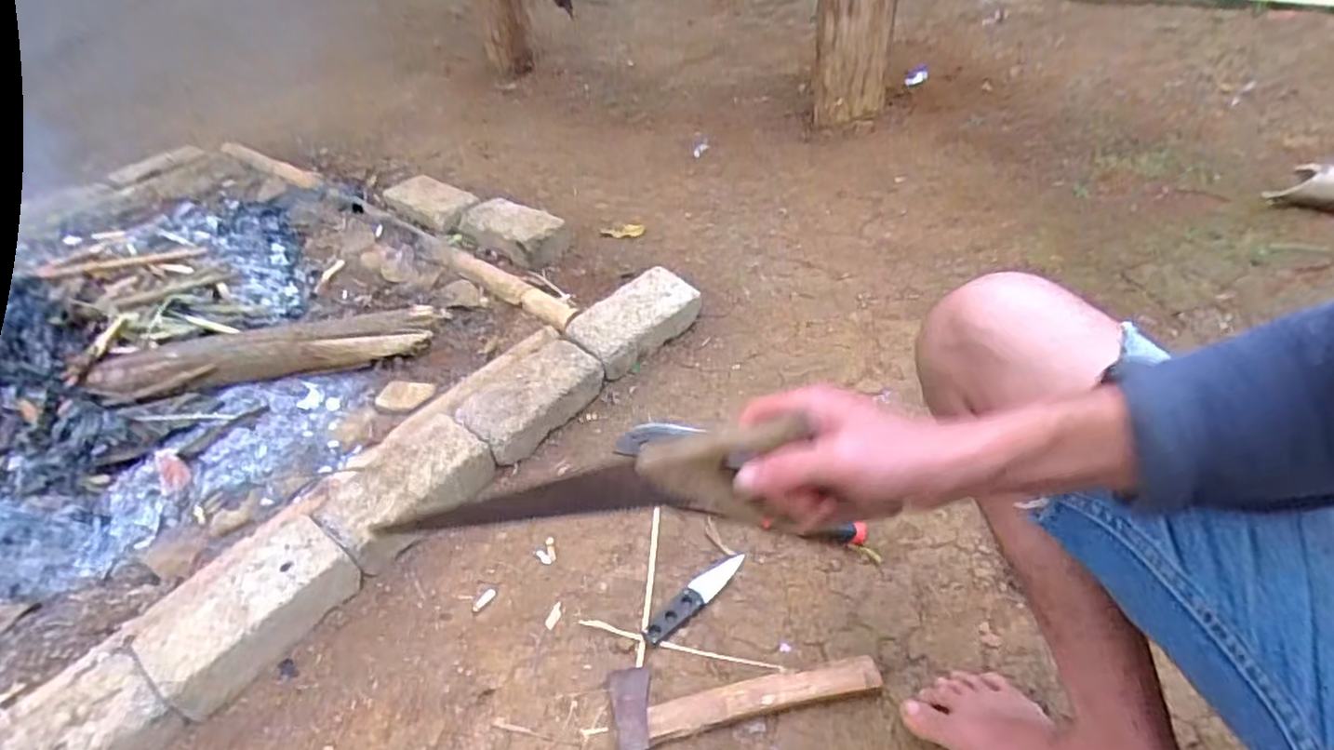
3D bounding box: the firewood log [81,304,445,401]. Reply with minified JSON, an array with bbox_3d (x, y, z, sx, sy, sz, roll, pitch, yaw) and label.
[{"bbox_3d":[-0.598,-0.034,1.013,0.480,0.070,0.064,-15,46,-7],"label":"firewood log"}]

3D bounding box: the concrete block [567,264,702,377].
[{"bbox_3d":[-0.052,-0.084,1.080,0.113,0.076,0.212,33,58,32],"label":"concrete block"}]

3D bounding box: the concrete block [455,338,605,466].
[{"bbox_3d":[-0.203,0.027,0.977,0.136,0.053,0.203,33,58,32],"label":"concrete block"}]

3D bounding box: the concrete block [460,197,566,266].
[{"bbox_3d":[-0.295,-0.265,1.272,0.200,0.085,0.113,8,48,14],"label":"concrete block"}]

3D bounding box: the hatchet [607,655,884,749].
[{"bbox_3d":[0.078,0.317,0.680,0.267,0.022,0.080,-9,46,-2],"label":"hatchet"}]

